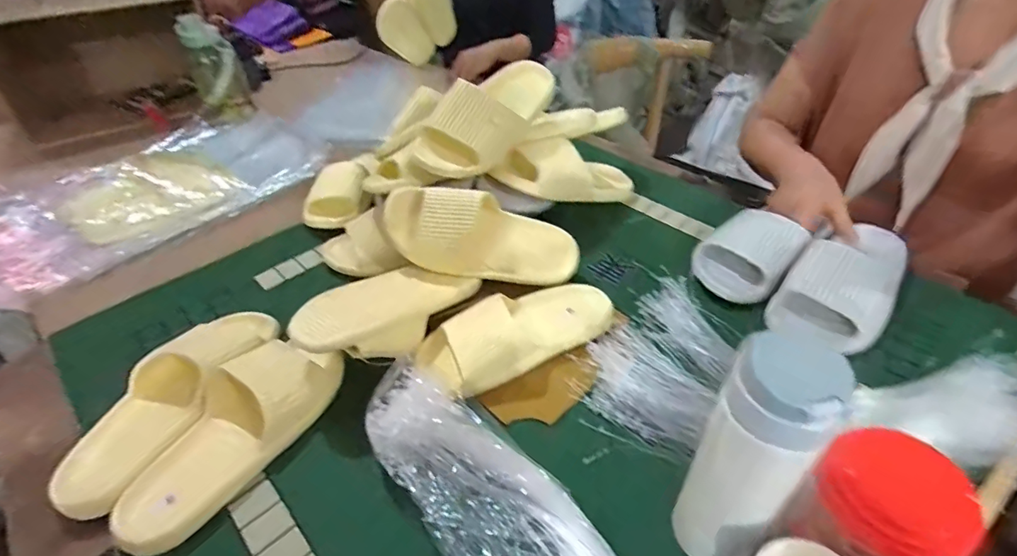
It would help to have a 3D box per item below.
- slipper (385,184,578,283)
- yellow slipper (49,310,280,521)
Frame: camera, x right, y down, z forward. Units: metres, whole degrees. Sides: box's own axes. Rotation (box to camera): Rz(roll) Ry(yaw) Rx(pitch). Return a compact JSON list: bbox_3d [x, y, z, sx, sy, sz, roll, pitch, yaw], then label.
[{"bbox_3d":[-0.032,-0.053,0.626,0.256,0.109,0.062,15,41,-4],"label":"slipper"},{"bbox_3d":[-0.354,0.119,0.524,0.099,0.058,0.255,15,44,20],"label":"yellow slipper"}]

